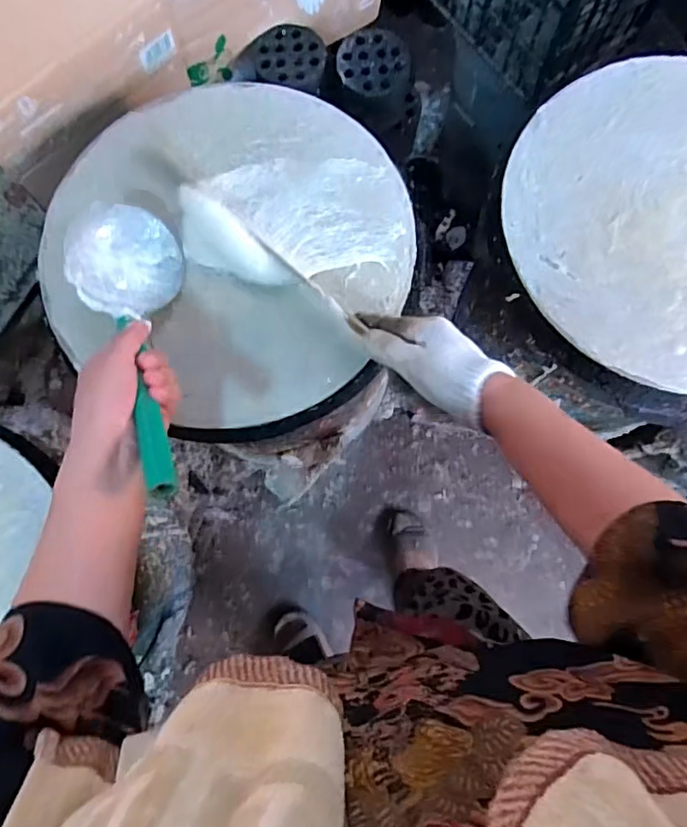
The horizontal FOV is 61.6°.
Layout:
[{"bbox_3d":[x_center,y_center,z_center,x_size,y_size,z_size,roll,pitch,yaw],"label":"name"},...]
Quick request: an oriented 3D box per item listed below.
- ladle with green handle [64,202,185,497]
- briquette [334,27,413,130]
[{"bbox_3d":[-0.172,-0.062,0.480,0.088,0.068,0.313,-18,54,-4],"label":"ladle with green handle"},{"bbox_3d":[0.040,-0.469,0.813,0.094,0.084,0.092,0,79,-1],"label":"briquette"}]

